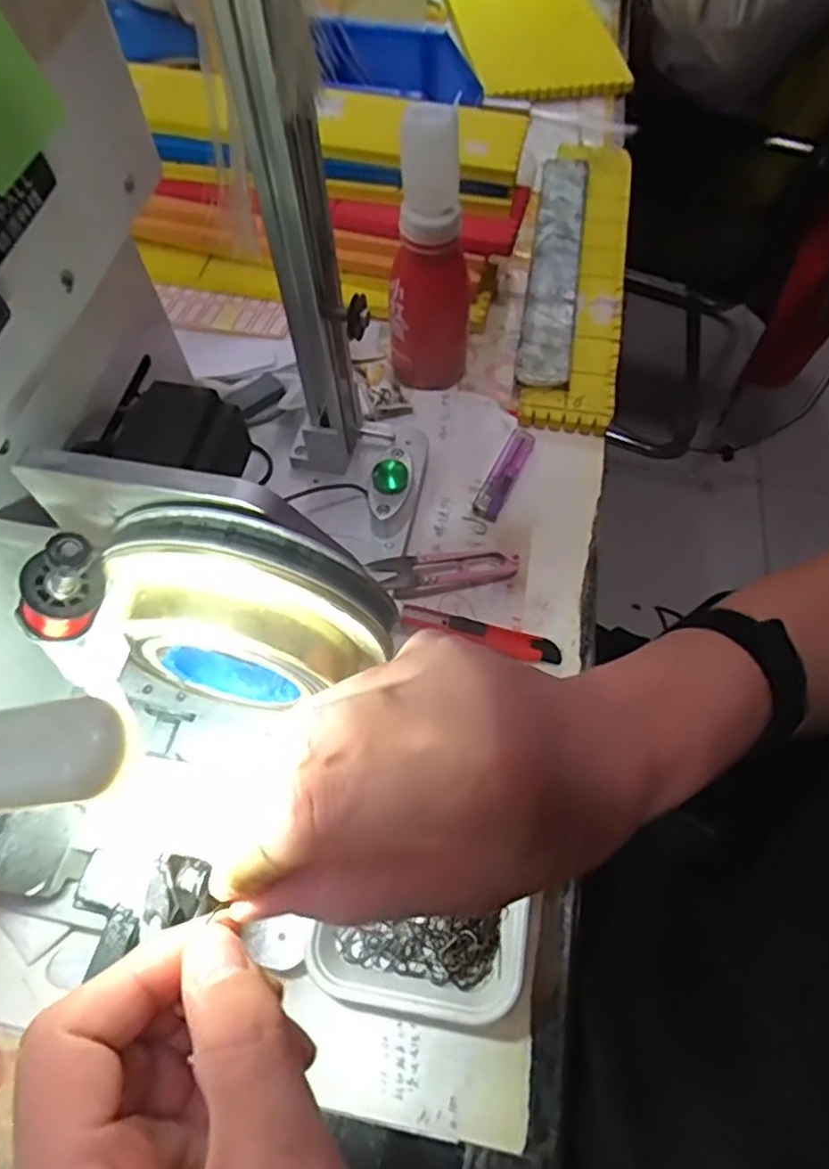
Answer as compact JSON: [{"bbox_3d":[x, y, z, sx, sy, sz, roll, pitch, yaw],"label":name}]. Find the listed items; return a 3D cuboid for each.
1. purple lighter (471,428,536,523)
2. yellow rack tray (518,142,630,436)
[{"bbox_3d":[0.065,-0.081,0.493,0.019,0.009,0.081,24,65,12],"label":"purple lighter"},{"bbox_3d":[0.138,-0.265,0.583,0.077,0.024,0.337,9,63,4],"label":"yellow rack tray"}]

